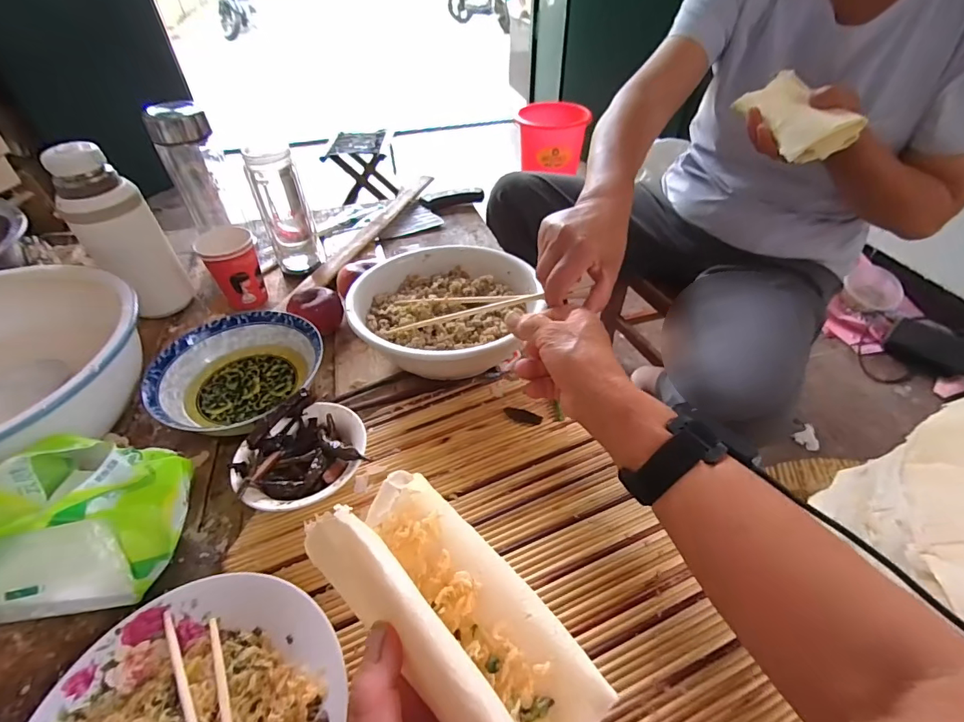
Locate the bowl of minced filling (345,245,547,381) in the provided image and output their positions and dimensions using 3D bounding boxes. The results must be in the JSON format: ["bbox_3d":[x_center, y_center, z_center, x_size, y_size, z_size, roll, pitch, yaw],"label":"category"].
[{"bbox_3d":[-0.041,-0.063,0.567,0.215,0.082,0.184,-11,45,-9],"label":"bowl of minced filling"}]

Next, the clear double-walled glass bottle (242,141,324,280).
[{"bbox_3d":[-0.271,-0.199,0.647,0.062,0.180,0.068,-18,47,-17],"label":"clear double-walled glass bottle"}]

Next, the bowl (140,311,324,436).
[{"bbox_3d":[-0.260,0.016,0.507,0.186,0.048,0.169,29,52,27],"label":"bowl"}]

